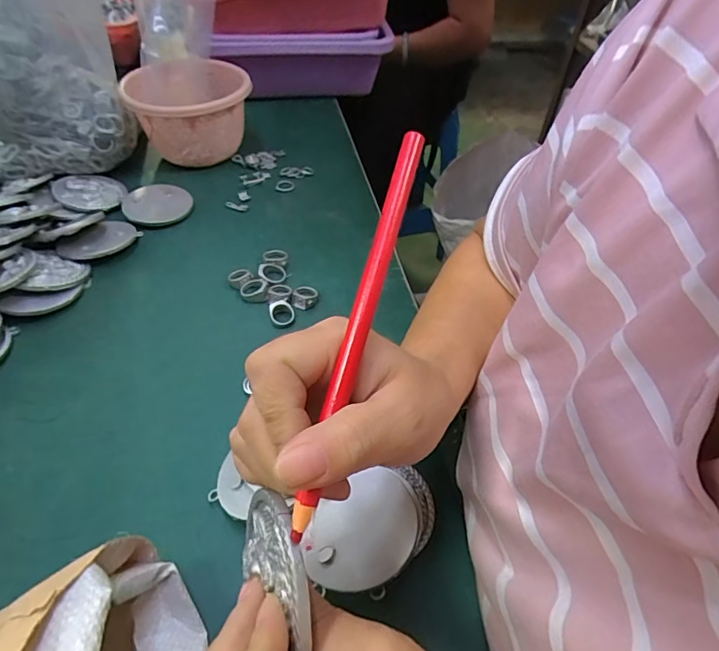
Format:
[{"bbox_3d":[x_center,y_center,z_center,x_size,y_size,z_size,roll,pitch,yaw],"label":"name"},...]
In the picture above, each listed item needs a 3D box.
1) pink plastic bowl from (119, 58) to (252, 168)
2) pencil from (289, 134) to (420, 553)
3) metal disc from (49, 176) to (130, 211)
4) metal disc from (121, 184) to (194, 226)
[{"bbox_3d":[-0.204,-0.252,0.572,0.139,0.093,0.124,-14,50,-16],"label":"pink plastic bowl"},{"bbox_3d":[0.001,-0.002,0.183,0.010,0.010,0.165,15,78,9],"label":"pencil"},{"bbox_3d":[-0.306,-0.153,0.528,0.069,0.012,0.069,2,47,-2],"label":"metal disc"},{"bbox_3d":[-0.228,-0.138,0.527,0.071,0.012,0.071,2,47,-2],"label":"metal disc"}]

